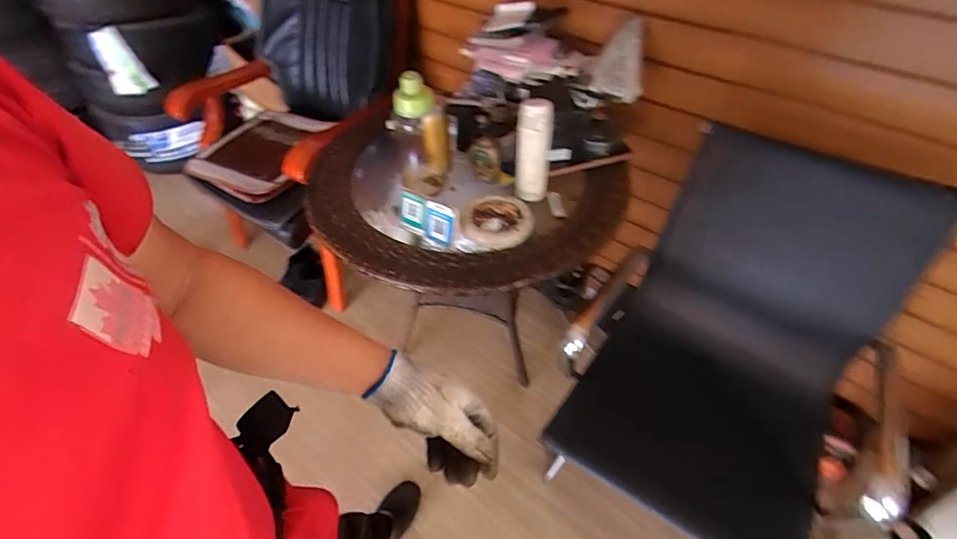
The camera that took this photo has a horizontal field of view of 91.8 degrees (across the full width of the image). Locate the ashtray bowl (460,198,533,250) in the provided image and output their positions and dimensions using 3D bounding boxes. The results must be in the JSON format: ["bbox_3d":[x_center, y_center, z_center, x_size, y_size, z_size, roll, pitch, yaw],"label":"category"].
[{"bbox_3d":[0.042,-0.106,1.001,0.149,0.034,0.130,6,49,6],"label":"ashtray bowl"}]

